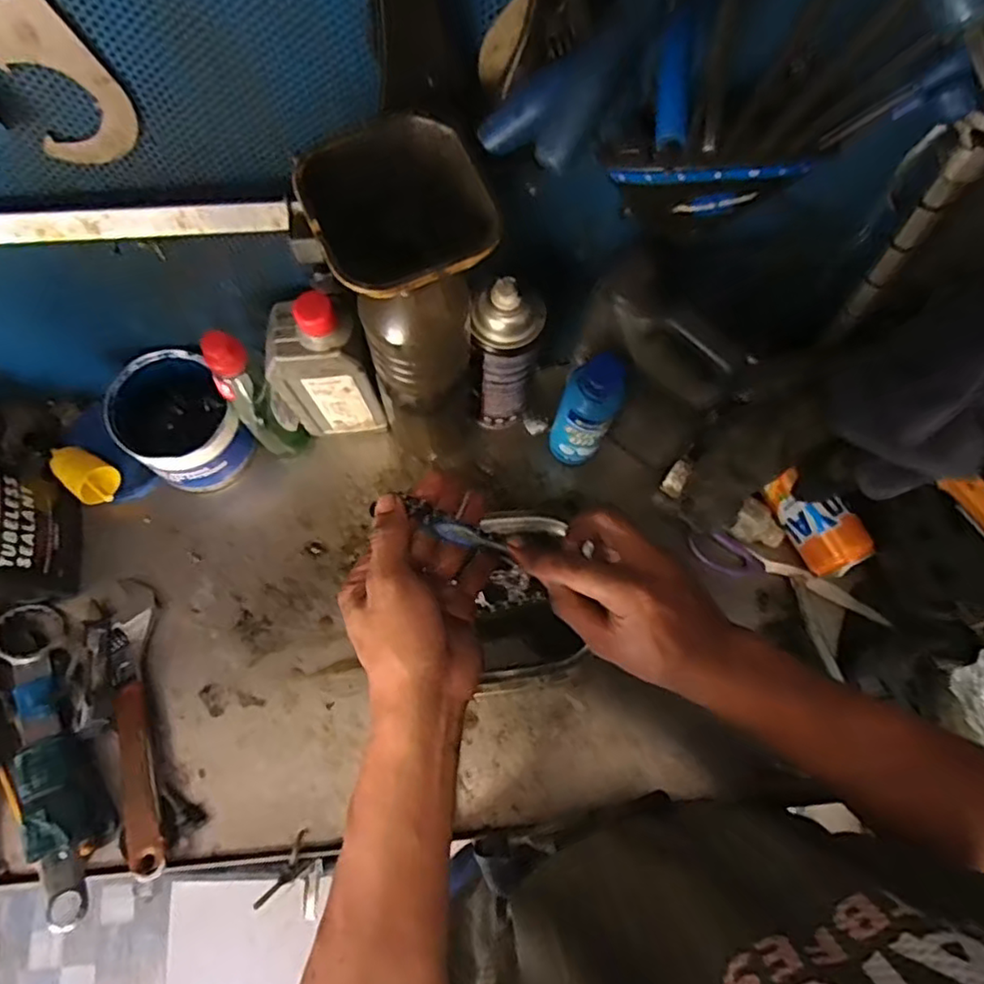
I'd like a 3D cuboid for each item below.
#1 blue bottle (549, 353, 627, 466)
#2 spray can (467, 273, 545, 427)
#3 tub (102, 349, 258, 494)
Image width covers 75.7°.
[{"bbox_3d":[0.083,-0.068,0.557,0.050,0.156,0.046,0,72,1],"label":"blue bottle"},{"bbox_3d":[0.013,-0.111,0.551,0.057,0.191,0.049,3,72,1],"label":"spray can"},{"bbox_3d":[-0.284,-0.060,0.588,0.094,0.102,0.110,-43,76,-12],"label":"tub"}]

